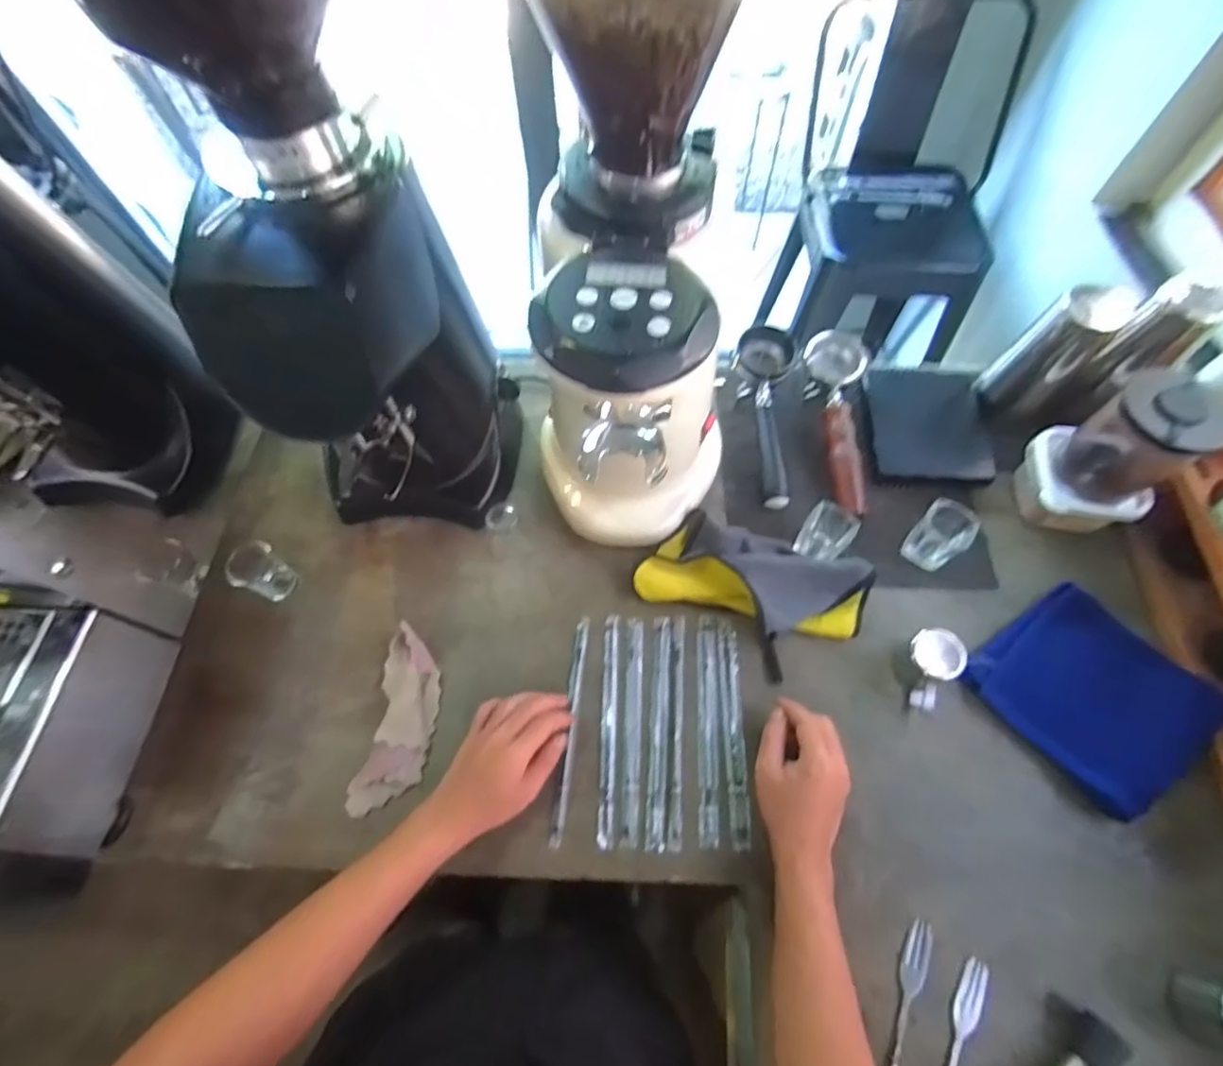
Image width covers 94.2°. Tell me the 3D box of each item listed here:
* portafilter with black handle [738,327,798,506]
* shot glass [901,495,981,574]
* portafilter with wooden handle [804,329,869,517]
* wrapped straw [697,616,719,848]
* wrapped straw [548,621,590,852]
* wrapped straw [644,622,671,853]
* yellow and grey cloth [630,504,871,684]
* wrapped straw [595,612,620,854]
[{"bbox_3d":[0.182,-0.131,0.680,0.061,0.066,0.210,1,81,1],"label":"portafilter with black handle"},{"bbox_3d":[0.352,0.003,0.611,0.052,0.064,0.052,0,64,0],"label":"shot glass"},{"bbox_3d":[0.268,-0.130,0.673,0.062,0.056,0.226,0,77,0],"label":"portafilter with wooden handle"},{"bbox_3d":[0.095,0.187,0.560,0.020,0.004,0.212,3,64,2],"label":"wrapped straw"},{"bbox_3d":[-0.040,0.188,0.561,0.013,0.006,0.215,6,66,3],"label":"wrapped straw"},{"bbox_3d":[0.047,0.189,0.558,0.017,0.004,0.216,4,64,2],"label":"wrapped straw"},{"bbox_3d":[0.149,0.061,0.598,0.228,0.043,0.132,20,66,10],"label":"yellow and grey cloth"},{"bbox_3d":[-0.002,0.187,0.561,0.015,0.004,0.215,2,64,1],"label":"wrapped straw"}]

